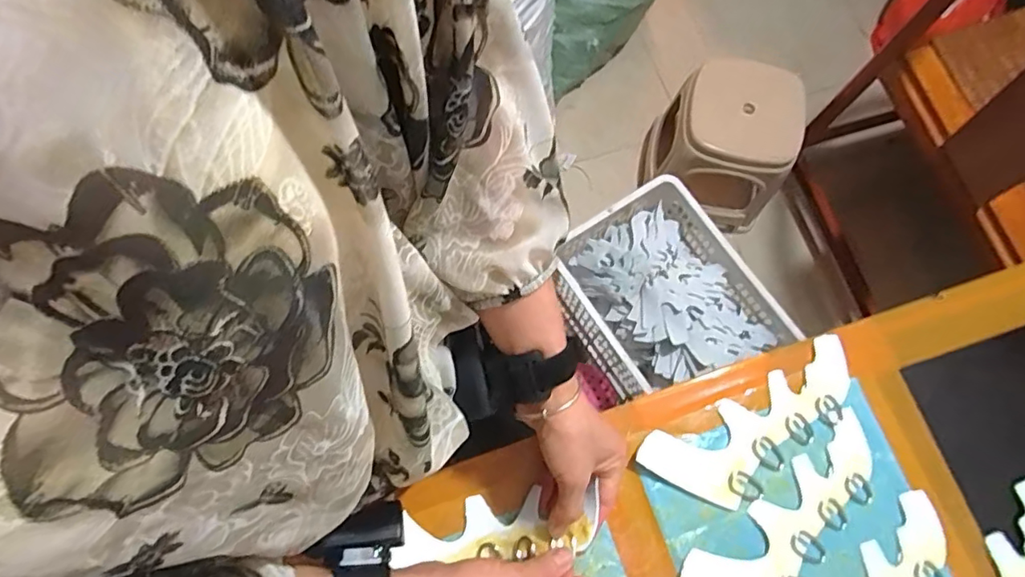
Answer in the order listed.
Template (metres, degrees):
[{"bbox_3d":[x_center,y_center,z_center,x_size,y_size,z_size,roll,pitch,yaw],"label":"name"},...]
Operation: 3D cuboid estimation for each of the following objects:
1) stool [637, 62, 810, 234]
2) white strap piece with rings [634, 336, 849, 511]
[{"bbox_3d":[0.454,-0.305,1.188,0.284,0.288,0.253,21,76,5],"label":"stool"},{"bbox_3d":[0.221,0.121,0.484,0.210,0.009,0.086,-33,78,-9],"label":"white strap piece with rings"}]

